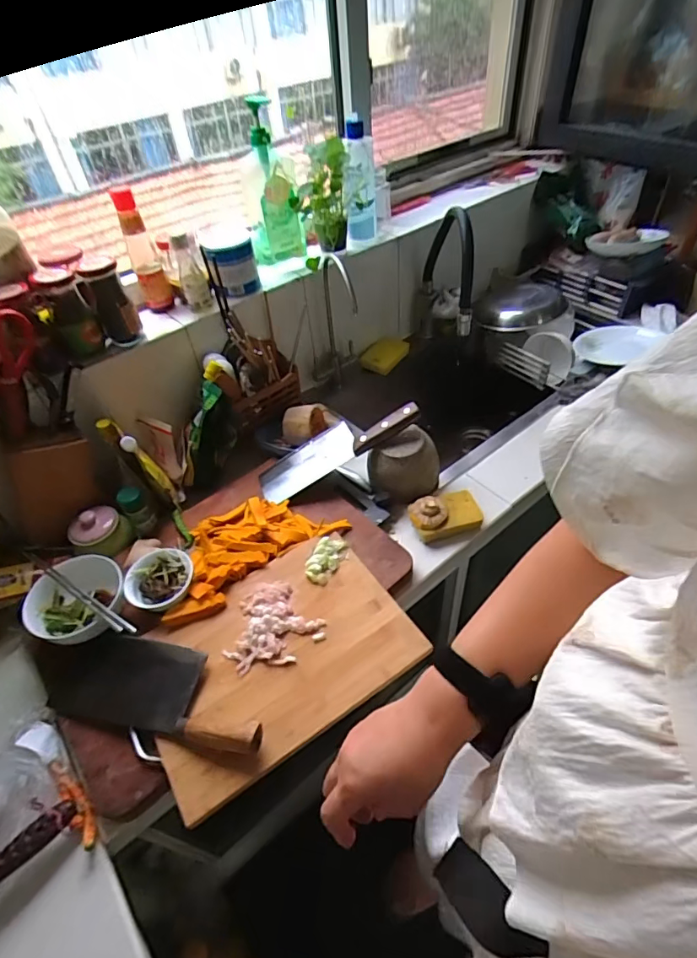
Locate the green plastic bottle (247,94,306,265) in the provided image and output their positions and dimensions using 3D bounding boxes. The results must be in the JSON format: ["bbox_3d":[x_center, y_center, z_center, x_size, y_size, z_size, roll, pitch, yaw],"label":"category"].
[{"bbox_3d":[-0.141,-0.518,0.869,0.093,0.250,0.054,-10,46,-4],"label":"green plastic bottle"}]

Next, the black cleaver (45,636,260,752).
[{"bbox_3d":[-0.242,0.252,0.606,0.310,0.034,0.102,7,48,13],"label":"black cleaver"}]

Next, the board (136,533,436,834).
[{"bbox_3d":[-0.093,0.221,0.642,0.328,0.031,0.245,-27,50,-19],"label":"board"}]

